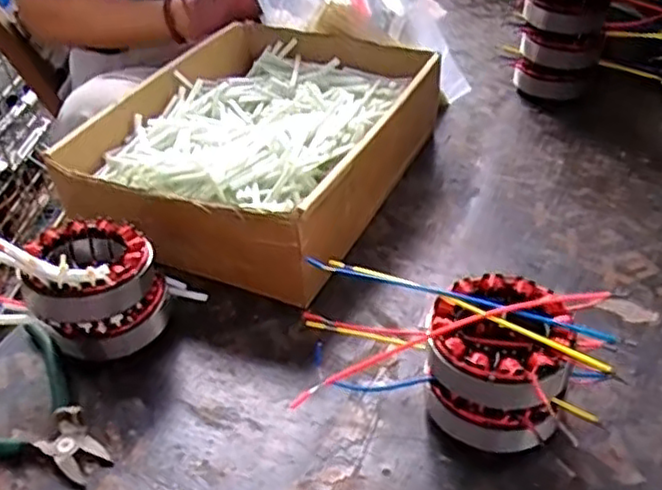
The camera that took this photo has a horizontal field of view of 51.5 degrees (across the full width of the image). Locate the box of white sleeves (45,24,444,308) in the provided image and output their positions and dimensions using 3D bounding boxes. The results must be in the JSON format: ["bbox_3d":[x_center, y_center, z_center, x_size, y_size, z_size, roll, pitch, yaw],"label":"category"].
[{"bbox_3d":[-0.056,-0.097,0.650,0.235,0.096,0.325,16,42,23],"label":"box of white sleeves"}]

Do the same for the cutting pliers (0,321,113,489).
[{"bbox_3d":[-0.201,0.115,0.451,0.123,0.027,0.103,21,44,28],"label":"cutting pliers"}]

